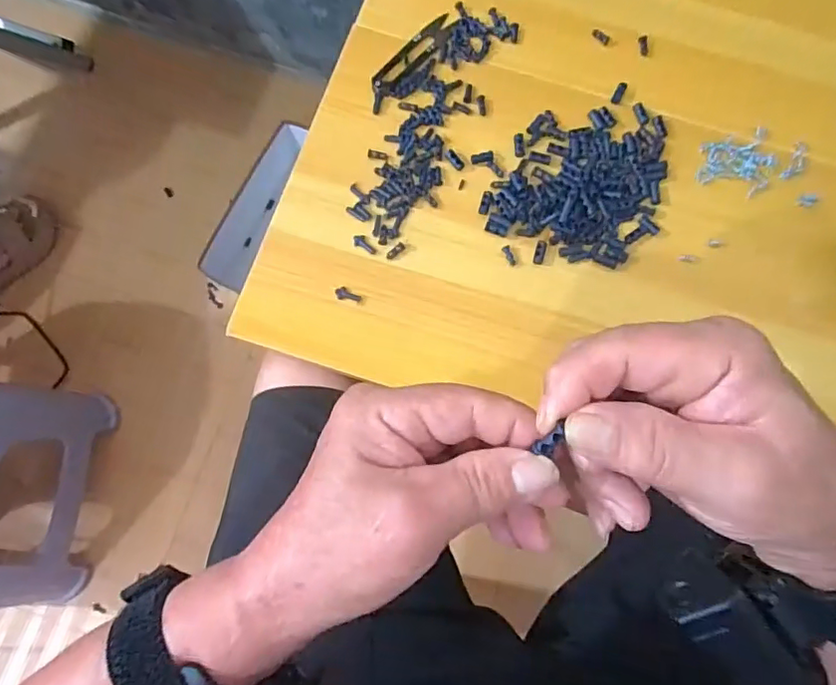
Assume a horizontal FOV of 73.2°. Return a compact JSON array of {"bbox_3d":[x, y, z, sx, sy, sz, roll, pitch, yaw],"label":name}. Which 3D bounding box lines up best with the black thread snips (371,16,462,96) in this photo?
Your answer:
[{"bbox_3d":[-0.002,-0.249,0.483,0.021,0.004,0.097,39,80,8],"label":"black thread snips"}]

